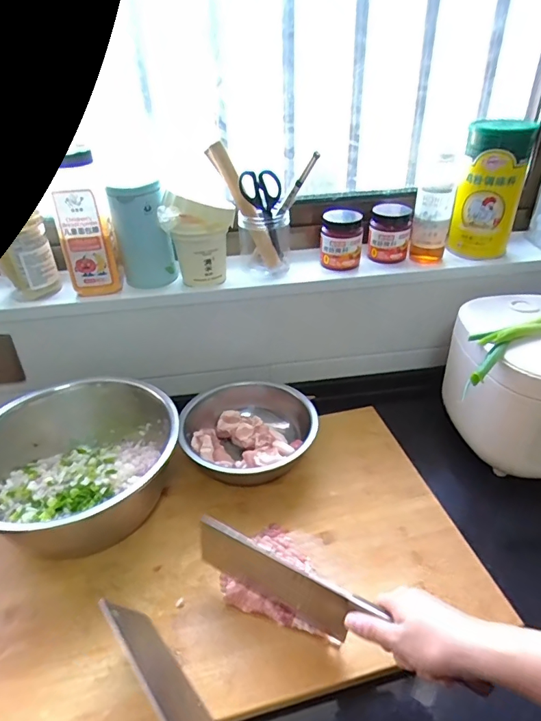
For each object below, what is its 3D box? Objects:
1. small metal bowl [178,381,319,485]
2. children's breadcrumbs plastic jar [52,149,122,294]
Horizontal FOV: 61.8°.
[{"bbox_3d":[-0.032,0.112,0.693,0.196,0.077,0.195,-1,33,1],"label":"small metal bowl"},{"bbox_3d":[-0.277,-0.178,0.690,0.073,0.156,0.041,-12,34,-15],"label":"children's breadcrumbs plastic jar"}]

